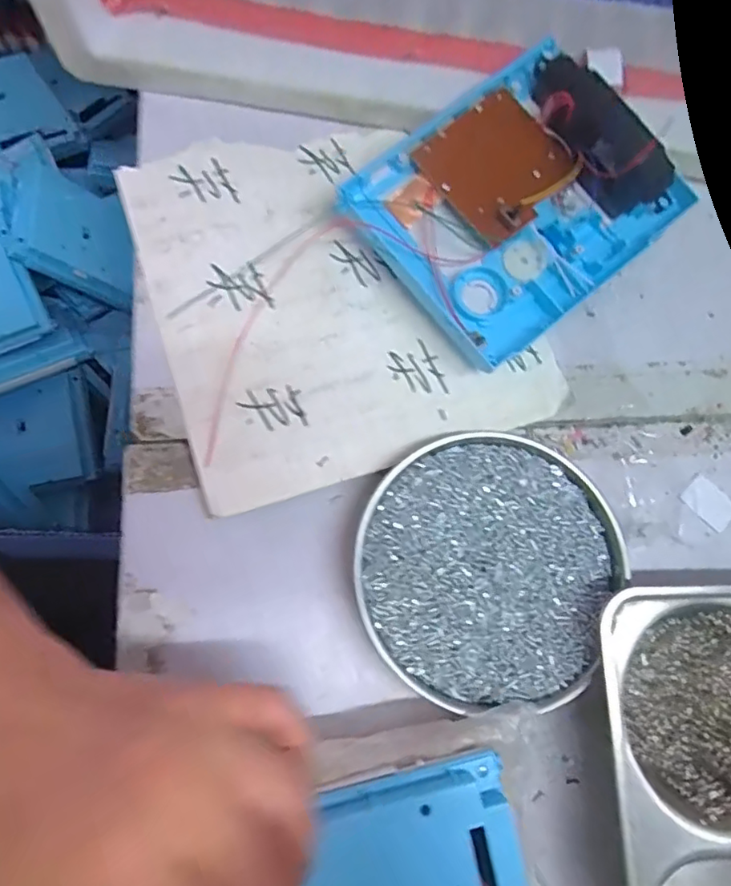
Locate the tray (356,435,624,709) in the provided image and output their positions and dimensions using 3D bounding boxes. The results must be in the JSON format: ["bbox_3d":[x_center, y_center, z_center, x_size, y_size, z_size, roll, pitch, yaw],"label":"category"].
[{"bbox_3d":[0.062,0.062,0.295,0.127,0.022,0.134,1,76,-4],"label":"tray"}]

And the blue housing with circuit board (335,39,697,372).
[{"bbox_3d":[0.085,-0.136,0.326,0.160,0.042,0.133,-38,82,-12],"label":"blue housing with circuit board"}]

